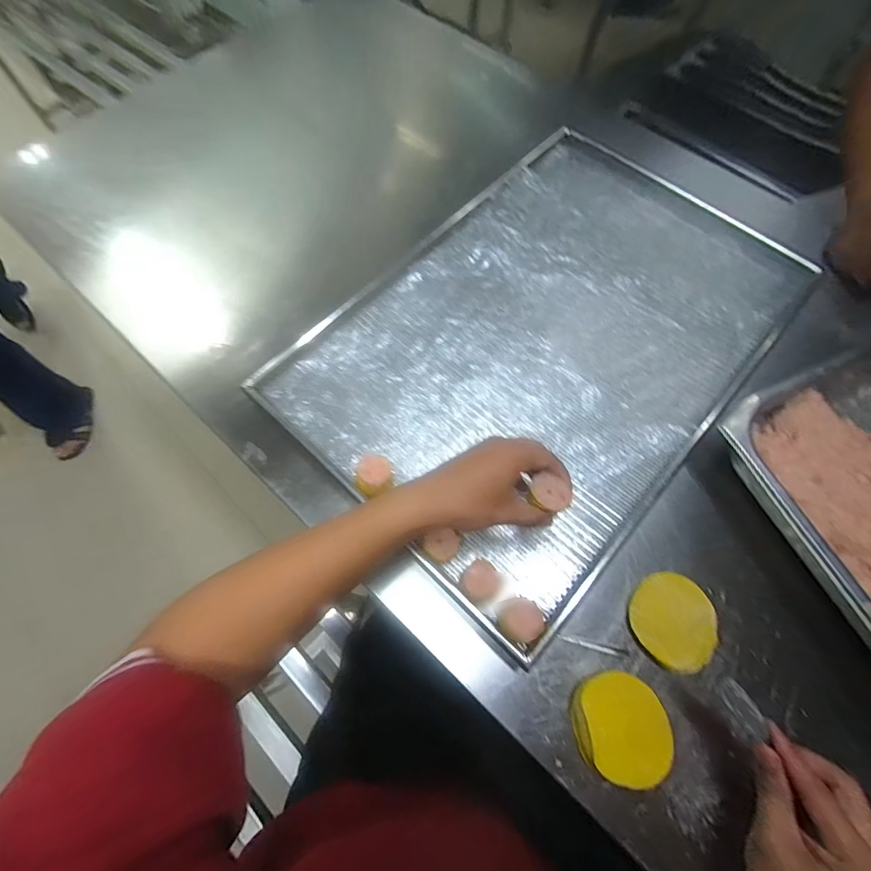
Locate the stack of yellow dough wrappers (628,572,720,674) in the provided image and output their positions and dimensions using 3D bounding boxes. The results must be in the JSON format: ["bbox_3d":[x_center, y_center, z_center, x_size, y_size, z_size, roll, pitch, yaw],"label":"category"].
[{"bbox_3d":[0.232,0.179,0.407,0.083,0.011,0.081,35,72,12],"label":"stack of yellow dough wrappers"}]

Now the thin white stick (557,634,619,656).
[{"bbox_3d":[0.145,0.199,0.401,0.058,0.004,0.005,15,69,5],"label":"thin white stick"}]

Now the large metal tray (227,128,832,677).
[{"bbox_3d":[0.141,-0.139,0.524,0.428,0.033,0.631,41,73,14],"label":"large metal tray"}]

